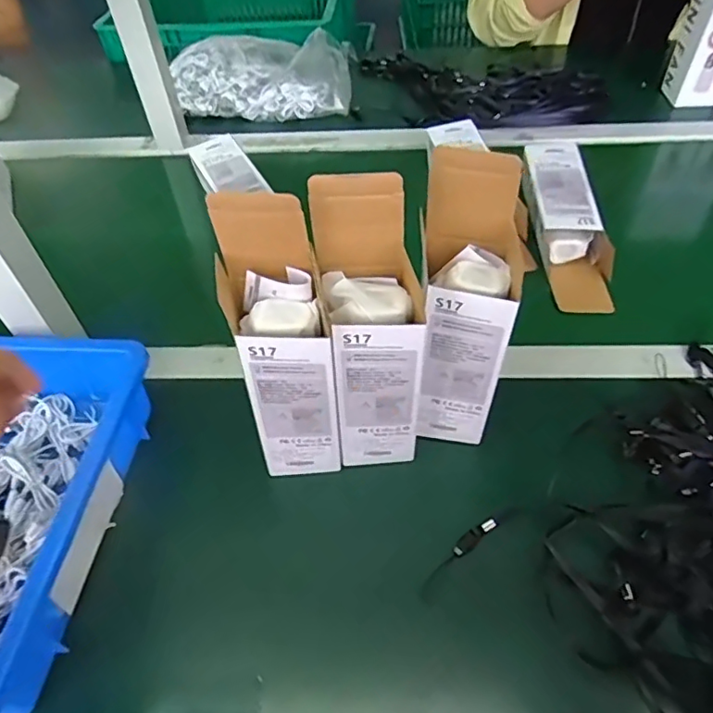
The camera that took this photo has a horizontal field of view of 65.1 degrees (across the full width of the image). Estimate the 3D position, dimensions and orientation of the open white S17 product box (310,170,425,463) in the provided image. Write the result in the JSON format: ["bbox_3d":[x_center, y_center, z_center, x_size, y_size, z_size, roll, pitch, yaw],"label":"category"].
[{"bbox_3d":[0.010,-0.007,0.417,0.069,0.240,0.075,-5,50,0],"label":"open white S17 product box"}]

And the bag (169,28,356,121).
[{"bbox_3d":[-0.152,-0.471,0.927,0.281,0.076,0.186,-5,50,0],"label":"bag"}]

